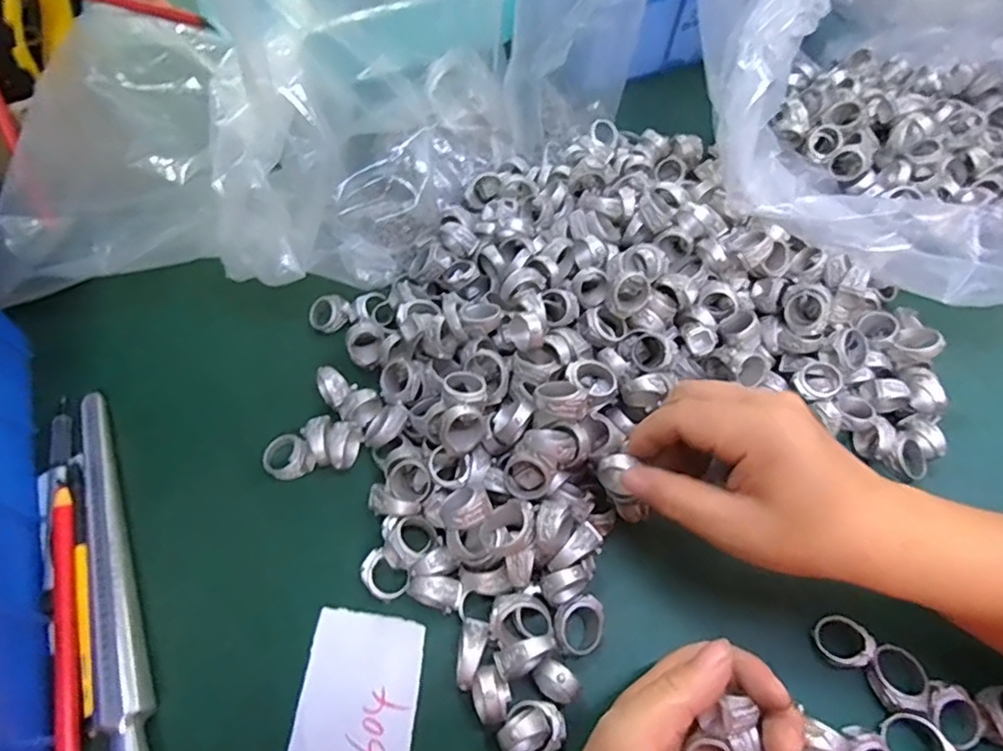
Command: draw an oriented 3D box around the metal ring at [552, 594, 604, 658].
[{"bbox_3d":[0.040,0.127,0.294,0.028,0.017,0.024,-30,66,-17],"label":"metal ring"}]

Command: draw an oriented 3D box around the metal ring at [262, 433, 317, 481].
[{"bbox_3d":[-0.121,0.047,0.331,0.027,0.012,0.023,34,65,16],"label":"metal ring"}]

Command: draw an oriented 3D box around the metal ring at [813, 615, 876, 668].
[{"bbox_3d":[0.173,0.134,0.294,0.024,0.007,0.025,-10,61,19],"label":"metal ring"}]

